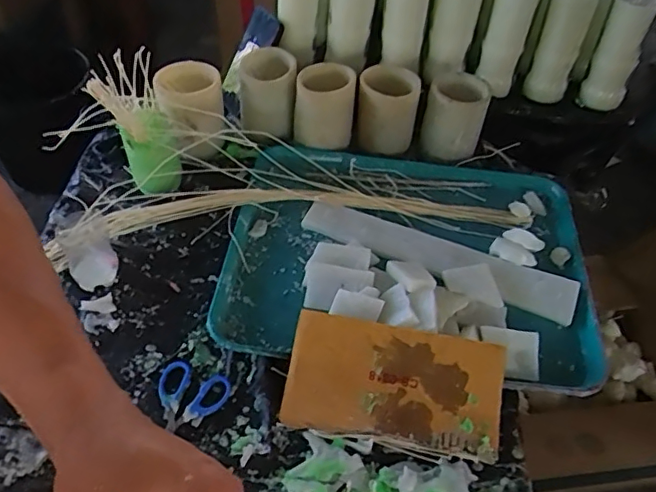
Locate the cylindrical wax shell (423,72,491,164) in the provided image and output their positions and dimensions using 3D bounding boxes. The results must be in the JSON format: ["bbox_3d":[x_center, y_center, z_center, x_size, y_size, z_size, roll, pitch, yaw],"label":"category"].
[{"bbox_3d":[0.186,-0.190,0.824,0.084,0.096,0.095,14,49,8],"label":"cylindrical wax shell"}]

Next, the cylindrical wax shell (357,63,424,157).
[{"bbox_3d":[0.087,-0.196,0.838,0.087,0.114,0.077,8,49,3],"label":"cylindrical wax shell"}]

